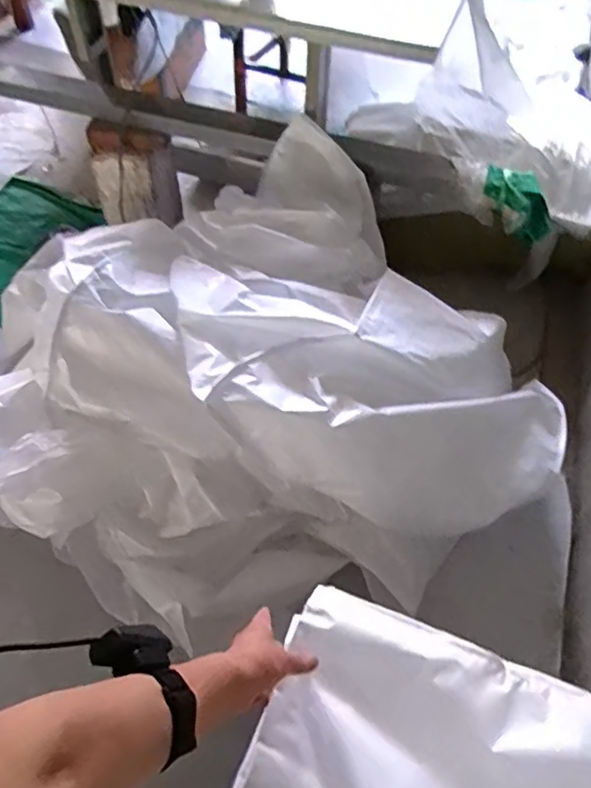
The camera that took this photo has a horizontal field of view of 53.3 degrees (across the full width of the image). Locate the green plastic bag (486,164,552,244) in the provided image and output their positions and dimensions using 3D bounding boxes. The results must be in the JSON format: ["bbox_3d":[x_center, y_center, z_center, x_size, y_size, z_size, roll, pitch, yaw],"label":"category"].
[{"bbox_3d":[0.563,-0.482,1.473,0.222,0.103,0.089,44,55,-20],"label":"green plastic bag"}]

